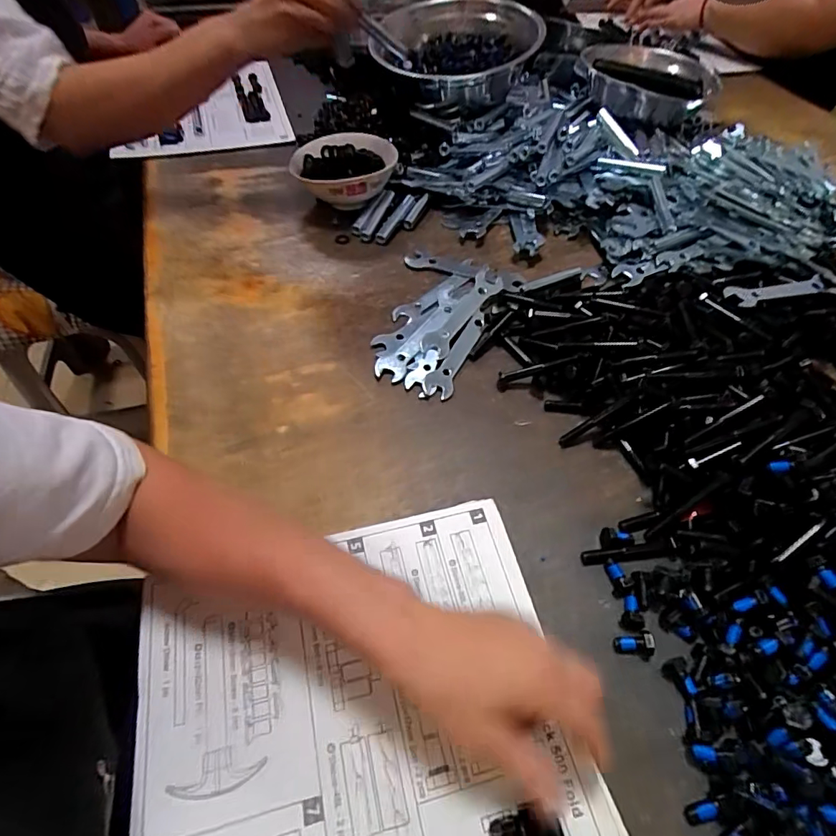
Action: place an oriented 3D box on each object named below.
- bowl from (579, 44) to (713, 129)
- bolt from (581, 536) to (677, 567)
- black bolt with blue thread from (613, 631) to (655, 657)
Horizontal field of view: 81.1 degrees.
[{"bbox_3d":[0.366,-0.555,0.807,0.194,0.063,0.194,17,55,11],"label":"bowl"},{"bbox_3d":[0.176,0.111,0.404,0.080,0.016,0.014,-6,54,-6],"label":"bolt"},{"bbox_3d":[0.159,0.168,0.360,0.025,0.014,0.016,-5,53,-5],"label":"black bolt with blue thread"}]

